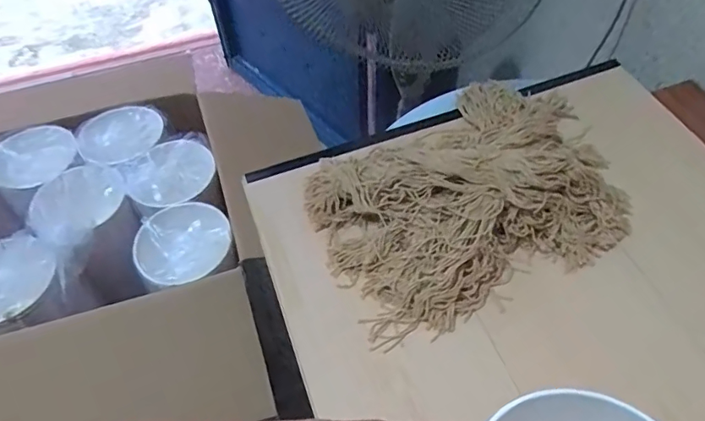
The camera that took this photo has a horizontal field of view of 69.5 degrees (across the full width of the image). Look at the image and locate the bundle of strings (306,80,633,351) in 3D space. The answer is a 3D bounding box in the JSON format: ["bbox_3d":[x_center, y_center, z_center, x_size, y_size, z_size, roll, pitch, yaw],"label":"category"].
[{"bbox_3d":[0.151,-0.046,0.627,0.404,0.079,0.294,-21,55,-14],"label":"bundle of strings"}]

